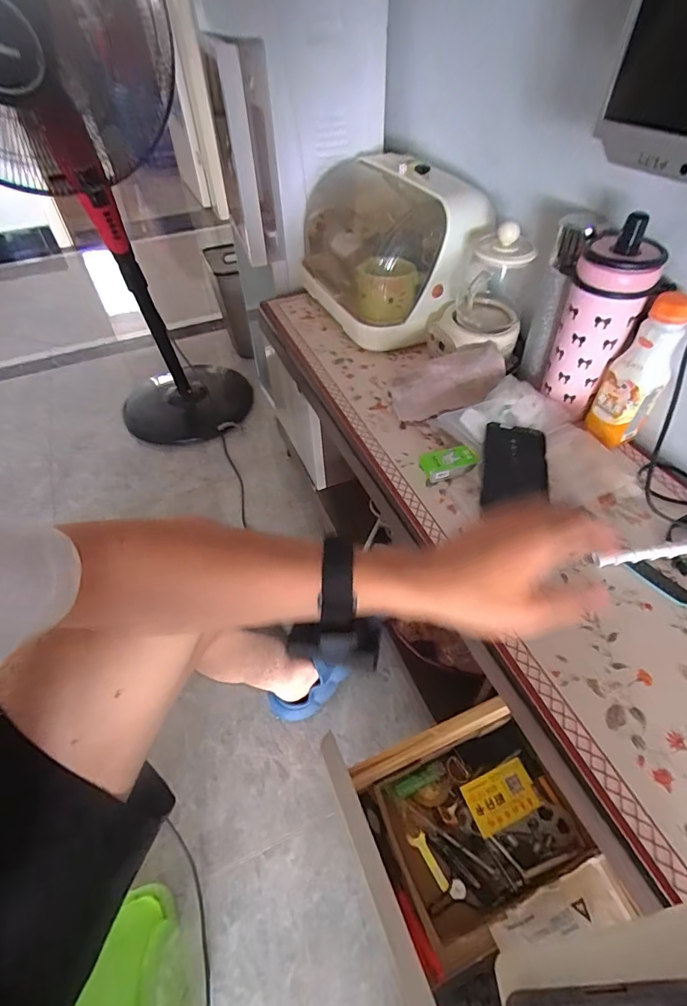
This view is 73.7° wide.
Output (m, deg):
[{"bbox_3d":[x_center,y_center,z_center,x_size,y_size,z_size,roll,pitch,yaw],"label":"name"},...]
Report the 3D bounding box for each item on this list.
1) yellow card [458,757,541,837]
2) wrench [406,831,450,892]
[{"bbox_3d":[0.189,0.350,0.547,0.086,0.006,0.055,-16,57,-18],"label":"yellow card"},{"bbox_3d":[0.100,0.410,0.529,0.019,0.005,0.062,-30,54,-23],"label":"wrench"}]

